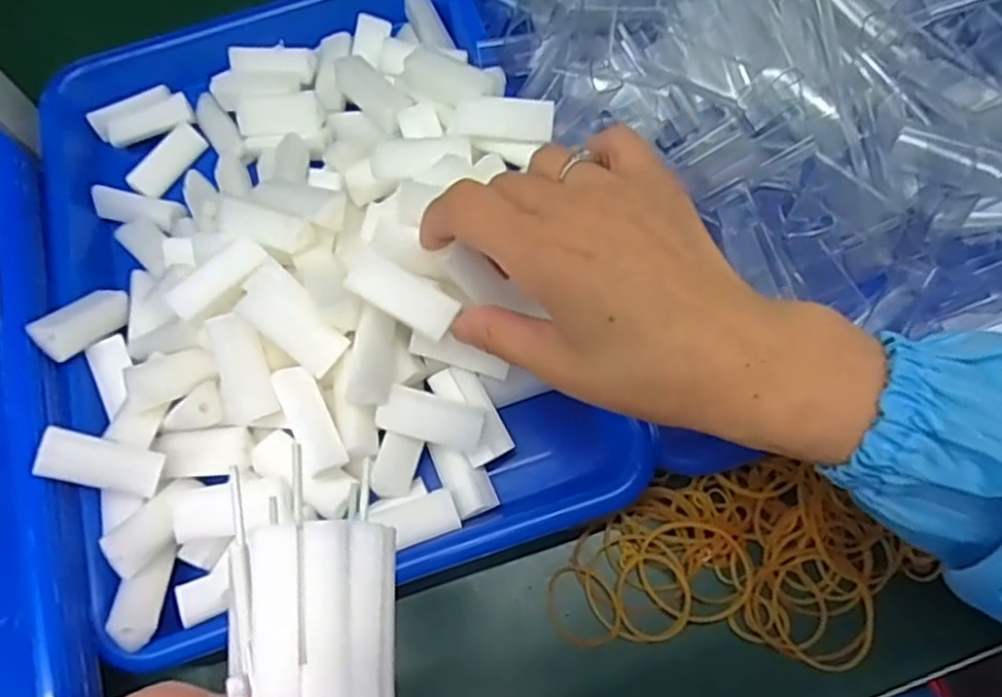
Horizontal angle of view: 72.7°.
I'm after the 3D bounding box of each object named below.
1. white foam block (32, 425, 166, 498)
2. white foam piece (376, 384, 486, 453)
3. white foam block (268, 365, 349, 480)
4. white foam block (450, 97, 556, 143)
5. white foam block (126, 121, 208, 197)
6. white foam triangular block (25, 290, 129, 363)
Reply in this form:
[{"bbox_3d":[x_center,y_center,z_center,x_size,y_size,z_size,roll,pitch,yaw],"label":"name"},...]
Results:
[{"bbox_3d":[-0.165,0.048,0.282,0.045,0.010,0.019,22,66,-26],"label":"white foam block"},{"bbox_3d":[-0.029,0.030,0.296,0.045,0.010,0.021,17,68,-11],"label":"white foam piece"},{"bbox_3d":[-0.078,0.029,0.280,0.016,0.013,0.045,-25,69,-7],"label":"white foam block"},{"bbox_3d":[0.001,-0.109,0.323,0.050,0.008,0.019,10,98,12],"label":"white foam block"},{"bbox_3d":[-0.184,-0.104,0.377,0.020,0.012,0.046,45,76,-25],"label":"white foam block"},{"bbox_3d":[-0.194,-0.013,0.320,0.015,0.018,0.047,18,34,10],"label":"white foam triangular block"}]

